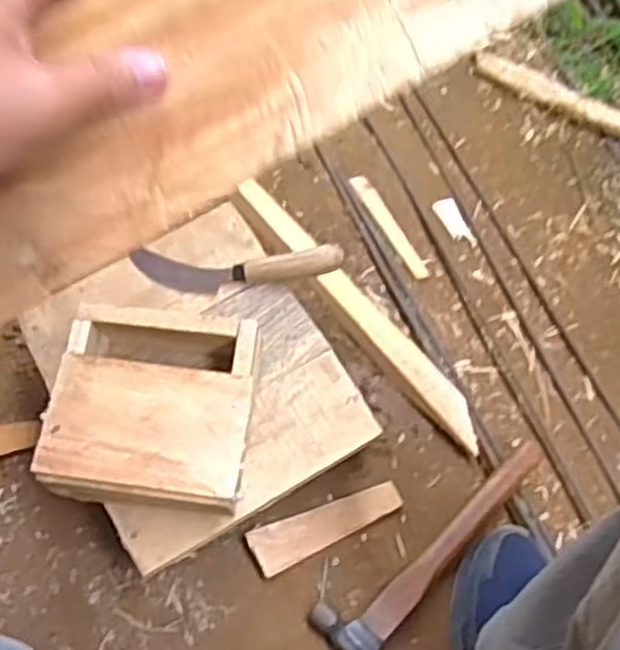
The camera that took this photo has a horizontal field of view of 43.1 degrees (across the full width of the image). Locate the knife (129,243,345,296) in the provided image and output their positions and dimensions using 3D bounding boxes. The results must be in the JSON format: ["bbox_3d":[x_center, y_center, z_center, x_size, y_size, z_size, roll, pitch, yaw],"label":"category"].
[{"bbox_3d":[-0.069,-0.052,0.723,0.193,0.032,0.041,4,66,0],"label":"knife"}]

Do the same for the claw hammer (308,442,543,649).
[{"bbox_3d":[0.135,0.206,0.730,0.290,0.052,0.089,-39,73,-17],"label":"claw hammer"}]

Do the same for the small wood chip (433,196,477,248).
[{"bbox_3d":[0.180,-0.126,0.974,0.028,0.009,0.072,-26,75,-3],"label":"small wood chip"}]

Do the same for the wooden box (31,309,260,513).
[{"bbox_3d":[-0.126,0.070,0.642,0.156,0.069,0.152,8,66,2],"label":"wooden box"}]

